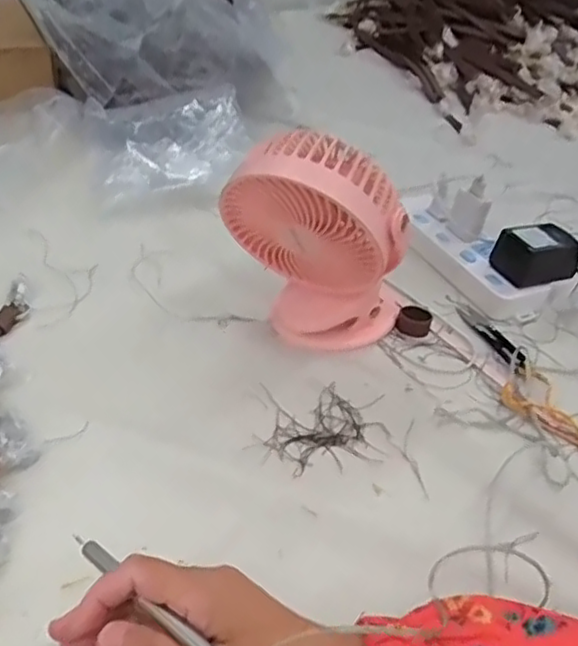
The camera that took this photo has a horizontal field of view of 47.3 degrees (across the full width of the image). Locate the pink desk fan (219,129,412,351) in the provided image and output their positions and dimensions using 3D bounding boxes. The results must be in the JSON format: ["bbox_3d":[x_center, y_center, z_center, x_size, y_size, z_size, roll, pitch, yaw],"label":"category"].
[{"bbox_3d":[0.026,-0.072,0.553,0.154,0.180,0.120,14,41,7],"label":"pink desk fan"}]

